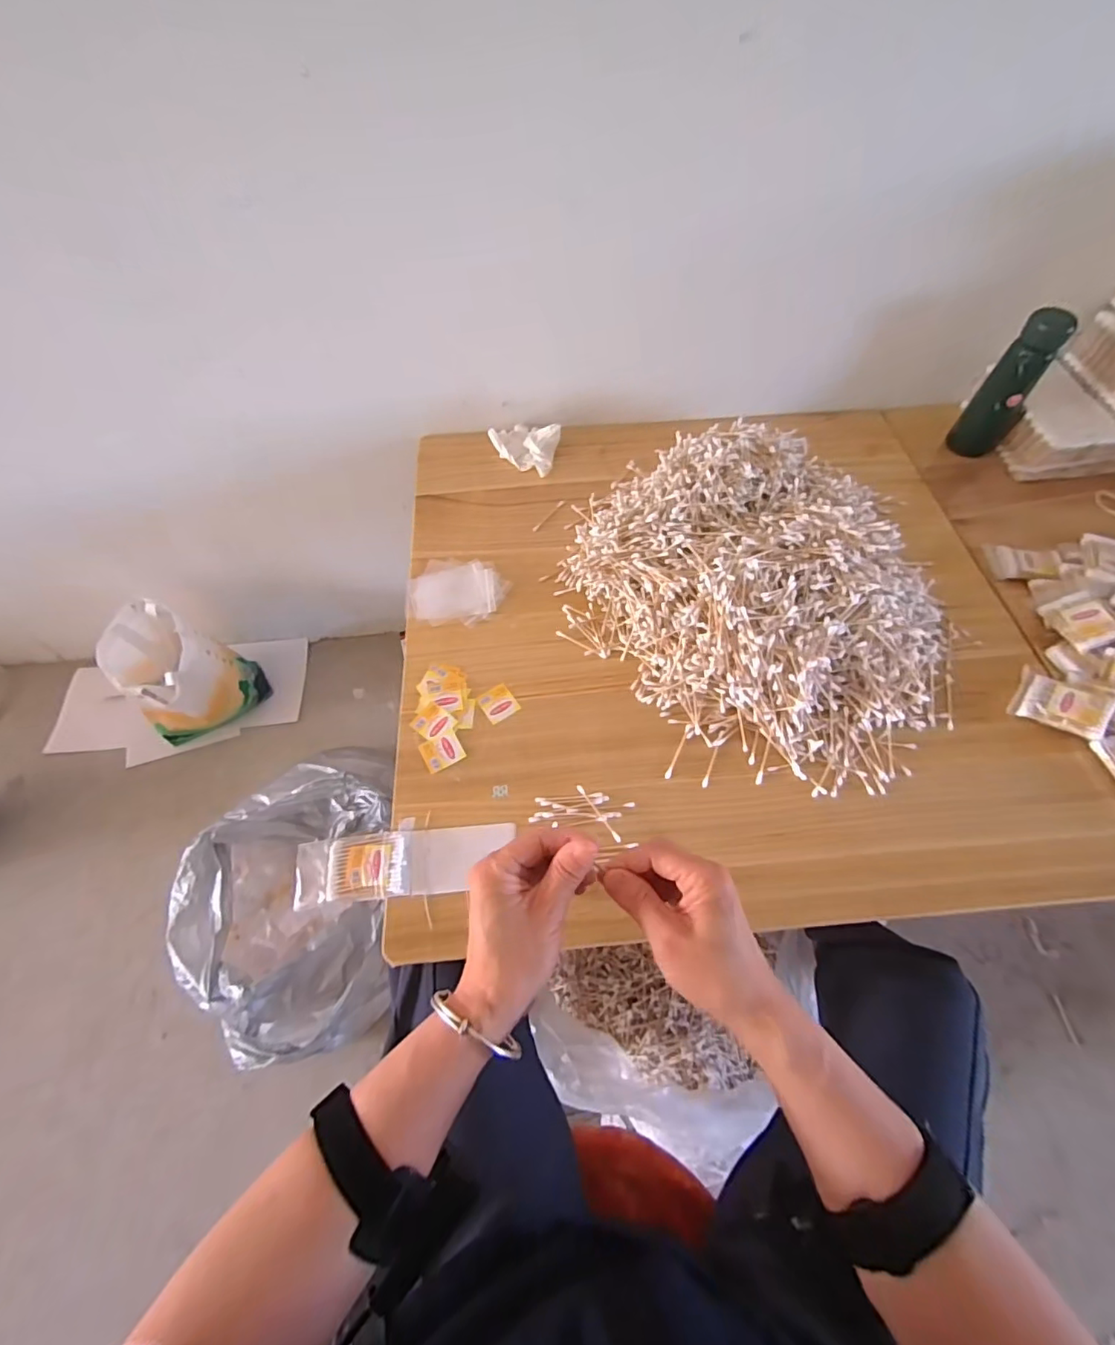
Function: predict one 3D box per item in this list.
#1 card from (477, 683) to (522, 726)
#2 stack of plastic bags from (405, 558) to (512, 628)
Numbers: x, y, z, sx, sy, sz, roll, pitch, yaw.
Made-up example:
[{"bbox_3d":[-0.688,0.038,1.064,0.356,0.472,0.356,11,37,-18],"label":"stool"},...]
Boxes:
[{"bbox_3d":[-0.076,0.039,0.702,0.042,0.004,0.047,-30,62,-16],"label":"card"},{"bbox_3d":[-0.144,-0.119,0.786,0.142,0.014,0.115,0,58,1],"label":"stack of plastic bags"}]

